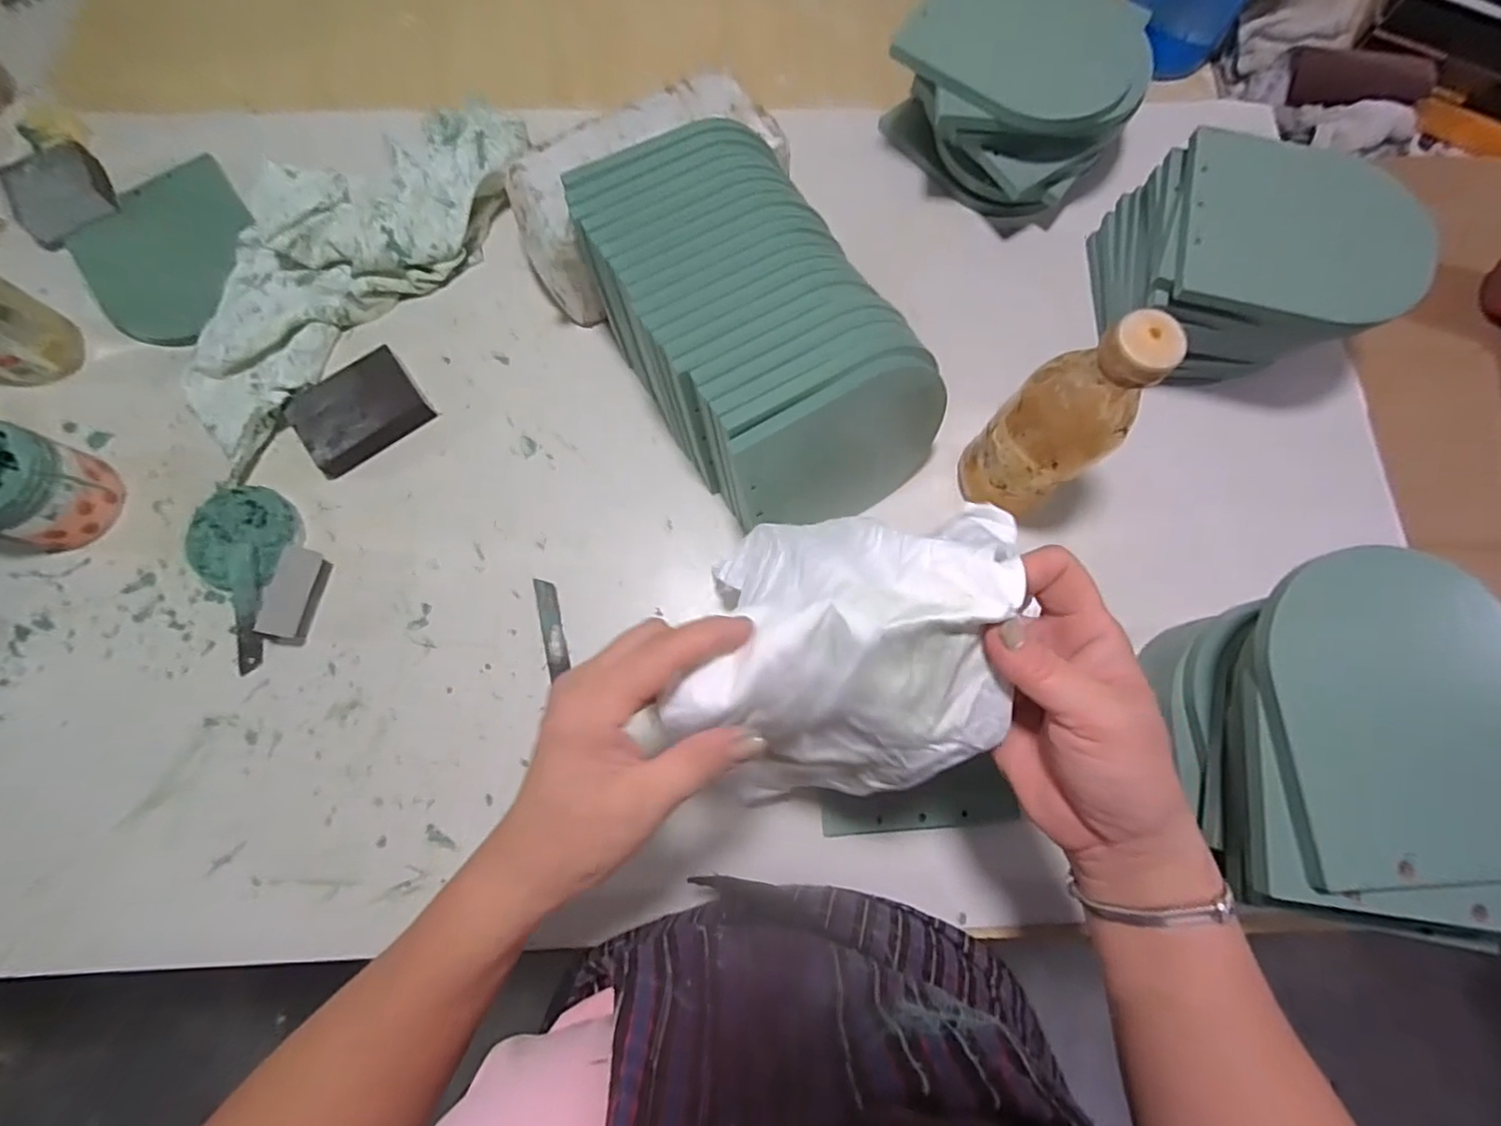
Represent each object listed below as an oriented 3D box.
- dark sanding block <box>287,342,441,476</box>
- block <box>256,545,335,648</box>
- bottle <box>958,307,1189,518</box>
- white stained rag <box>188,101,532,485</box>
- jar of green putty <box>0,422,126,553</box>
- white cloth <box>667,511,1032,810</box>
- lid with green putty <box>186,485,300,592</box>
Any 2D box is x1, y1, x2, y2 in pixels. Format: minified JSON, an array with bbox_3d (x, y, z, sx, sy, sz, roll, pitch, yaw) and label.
[{"bbox_3d":[-0.325,-0.125,0.526,0.098,0.028,0.075,-35,82,-6],"label":"dark sanding block"},{"bbox_3d":[-0.356,0.025,0.493,0.034,0.016,0.073,12,77,3],"label":"block"},{"bbox_3d":[0.208,-0.091,0.428,0.074,0.185,0.061,41,80,9],"label":"bottle"},{"bbox_3d":[-0.353,-0.272,0.539,0.145,0.054,0.389,37,80,8],"label":"white stained rag"},{"bbox_3d":[-0.546,-0.055,0.481,0.073,0.086,0.079,0,77,0],"label":"jar of green putty"},{"bbox_3d":[0.040,0.049,0.322,0.141,0.141,0.148,3,80,0],"label":"white cloth"},{"bbox_3d":[-0.400,-0.020,0.502,0.080,0.014,0.080,0,77,0],"label":"lid with green putty"}]

